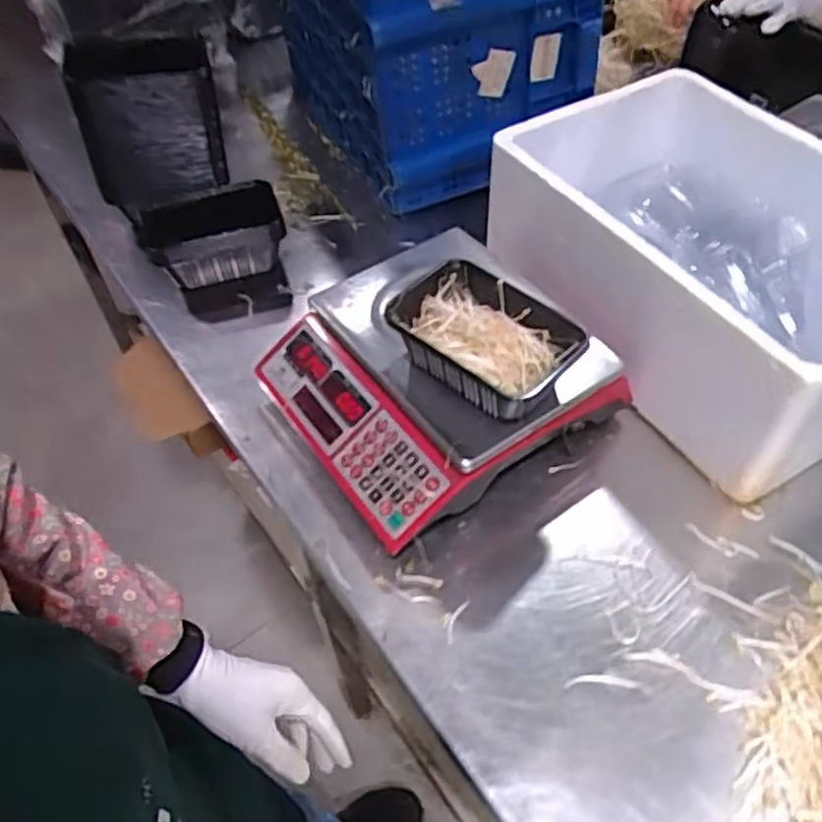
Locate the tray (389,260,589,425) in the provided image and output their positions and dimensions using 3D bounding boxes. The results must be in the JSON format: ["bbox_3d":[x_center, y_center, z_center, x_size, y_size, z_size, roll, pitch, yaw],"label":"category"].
[{"bbox_3d":[0.070,-0.068,0.703,0.121,0.065,0.183,-38,58,-25],"label":"tray"}]

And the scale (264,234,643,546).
[{"bbox_3d":[0.022,-0.045,0.785,0.308,0.104,0.303,-30,55,-20],"label":"scale"}]

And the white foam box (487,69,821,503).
[{"bbox_3d":[0.348,-0.175,0.834,0.347,0.201,0.492,-26,53,-18],"label":"white foam box"}]

